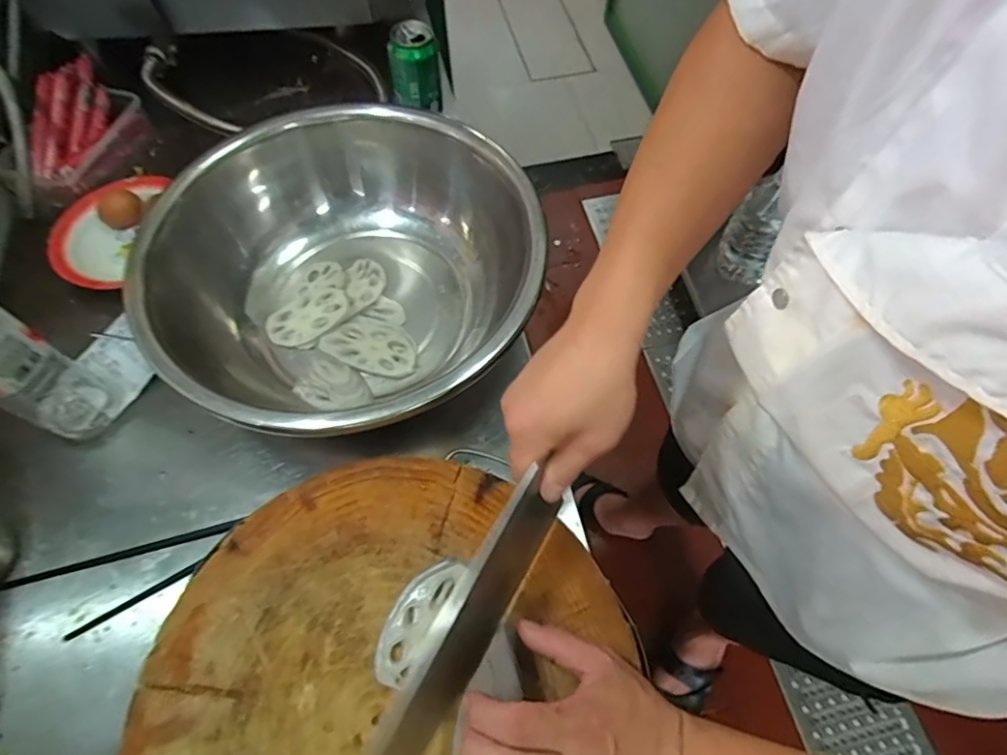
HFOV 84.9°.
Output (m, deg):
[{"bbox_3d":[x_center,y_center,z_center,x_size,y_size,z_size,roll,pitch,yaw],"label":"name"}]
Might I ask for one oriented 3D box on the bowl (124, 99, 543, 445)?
[{"bbox_3d":[-0.150,-0.101,0.574,0.354,0.143,0.376,0,62,0],"label":"bowl"}]

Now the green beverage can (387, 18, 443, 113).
[{"bbox_3d":[-0.115,-0.409,0.732,0.056,0.096,0.061,39,69,18],"label":"green beverage can"}]

